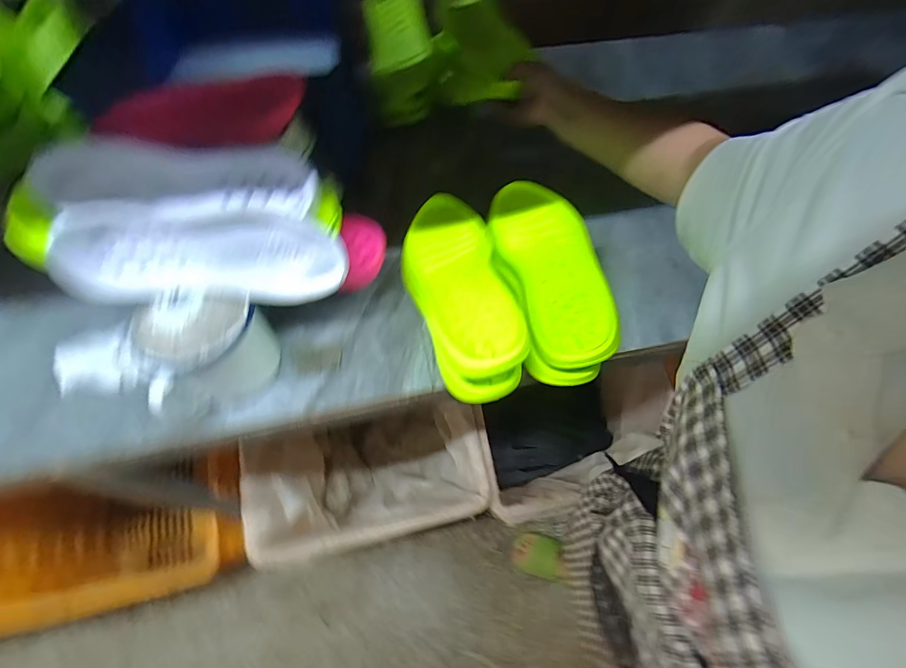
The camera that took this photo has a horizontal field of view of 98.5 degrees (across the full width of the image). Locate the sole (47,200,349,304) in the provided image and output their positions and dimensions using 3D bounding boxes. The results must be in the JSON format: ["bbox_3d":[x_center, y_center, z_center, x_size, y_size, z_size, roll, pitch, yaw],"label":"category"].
[{"bbox_3d":[-0.219,-0.076,0.362,0.224,0.087,0.032,-1,31,-16],"label":"sole"}]

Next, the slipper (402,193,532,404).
[{"bbox_3d":[0.005,-0.064,0.451,0.112,0.069,0.287,-9,57,-7],"label":"slipper"}]

